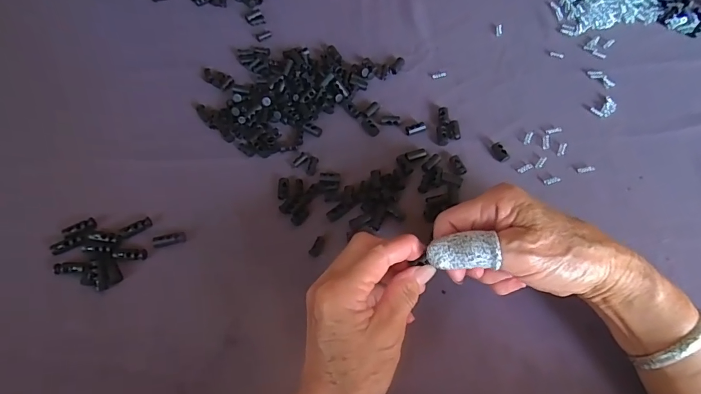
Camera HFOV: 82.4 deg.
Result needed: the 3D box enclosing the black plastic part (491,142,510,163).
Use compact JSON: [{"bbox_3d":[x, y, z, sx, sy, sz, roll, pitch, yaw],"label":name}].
[{"bbox_3d":[0.138,-0.042,0.368,0.014,0.006,0.019,-18,64,-9],"label":"black plastic part"}]

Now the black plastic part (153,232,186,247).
[{"bbox_3d":[-0.150,0.035,0.333,0.025,0.004,0.010,-15,64,-7],"label":"black plastic part"}]

